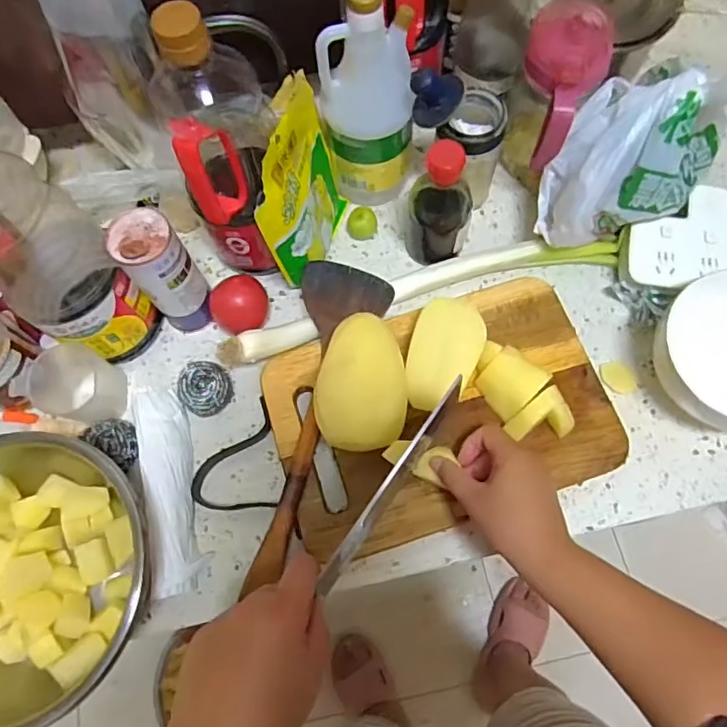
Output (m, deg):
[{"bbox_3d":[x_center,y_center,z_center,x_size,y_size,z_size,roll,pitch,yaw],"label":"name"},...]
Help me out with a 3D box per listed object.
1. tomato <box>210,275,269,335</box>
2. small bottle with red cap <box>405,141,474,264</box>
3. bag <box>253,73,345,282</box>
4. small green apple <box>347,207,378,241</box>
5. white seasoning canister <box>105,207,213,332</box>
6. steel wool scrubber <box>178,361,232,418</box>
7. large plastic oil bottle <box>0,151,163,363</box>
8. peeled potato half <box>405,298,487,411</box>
[{"bbox_3d":[-0.119,-0.053,0.537,0.053,0.057,0.046,-24,71,-6],"label":"tomato"},{"bbox_3d":[0.072,-0.150,0.519,0.059,0.141,0.044,14,72,6],"label":"small bottle with red cap"},{"bbox_3d":[-0.054,-0.159,0.510,0.037,0.171,0.141,12,71,6],"label":"bag"},{"bbox_3d":[-0.002,-0.151,0.582,0.031,0.029,0.027,-4,71,0],"label":"small green apple"},{"bbox_3d":[-0.183,-0.082,0.507,0.051,0.136,0.058,-38,74,-11],"label":"white seasoning canister"},{"bbox_3d":[-0.149,0.025,0.519,0.046,0.041,0.048,0,71,1],"label":"steel wool scrubber"},{"bbox_3d":[-0.265,-0.090,0.441,0.114,0.266,0.089,42,76,14],"label":"large plastic oil bottle"},{"bbox_3d":[0.071,-0.004,0.494,0.062,0.042,0.098,22,72,10],"label":"peeled potato half"}]

